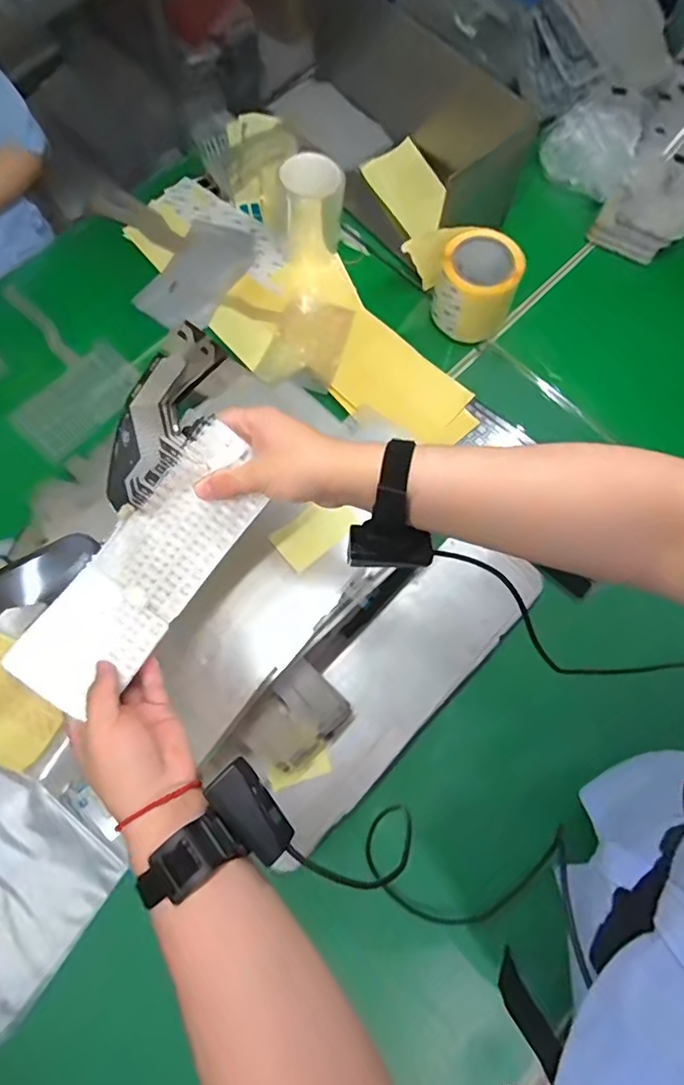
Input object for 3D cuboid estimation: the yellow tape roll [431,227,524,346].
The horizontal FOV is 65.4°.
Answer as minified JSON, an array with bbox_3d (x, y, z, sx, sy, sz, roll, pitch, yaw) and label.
[{"bbox_3d":[0.188,-0.356,0.748,0.099,0.092,0.104,0,71,1],"label":"yellow tape roll"}]

